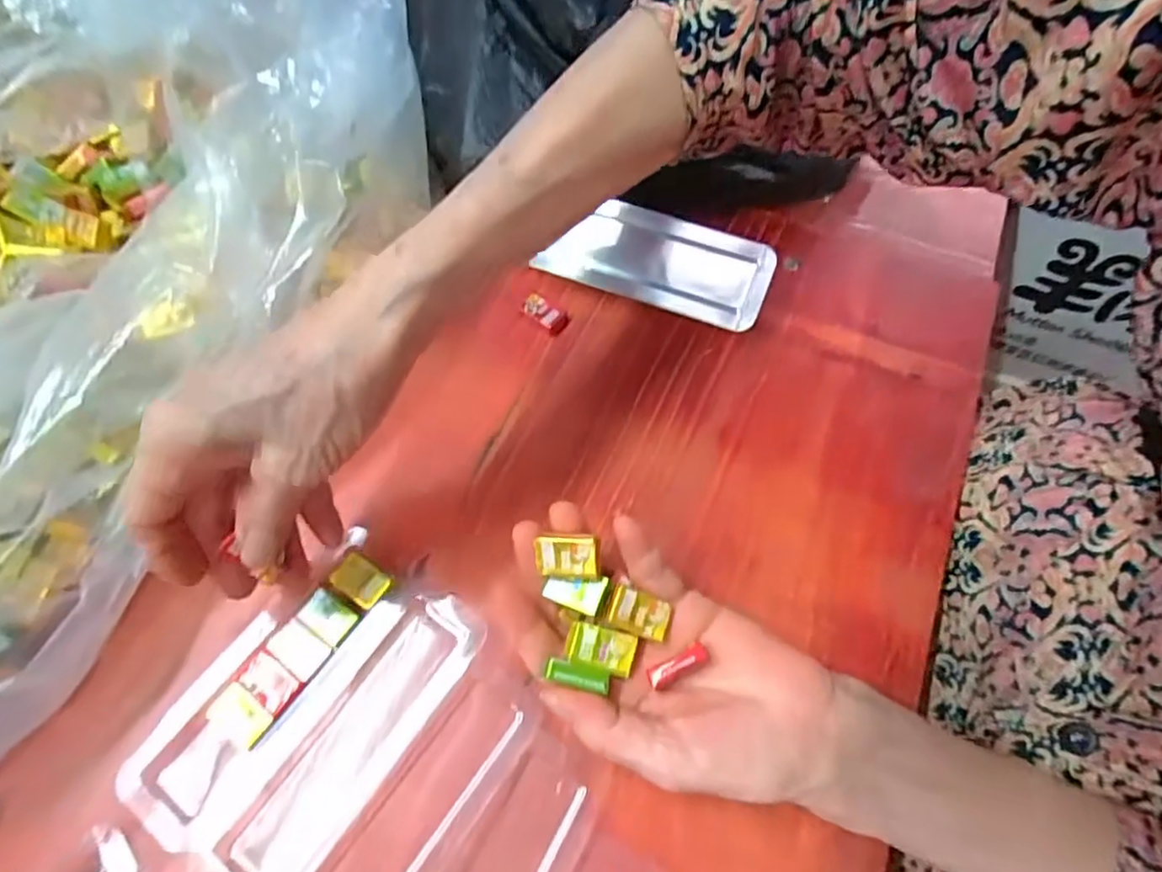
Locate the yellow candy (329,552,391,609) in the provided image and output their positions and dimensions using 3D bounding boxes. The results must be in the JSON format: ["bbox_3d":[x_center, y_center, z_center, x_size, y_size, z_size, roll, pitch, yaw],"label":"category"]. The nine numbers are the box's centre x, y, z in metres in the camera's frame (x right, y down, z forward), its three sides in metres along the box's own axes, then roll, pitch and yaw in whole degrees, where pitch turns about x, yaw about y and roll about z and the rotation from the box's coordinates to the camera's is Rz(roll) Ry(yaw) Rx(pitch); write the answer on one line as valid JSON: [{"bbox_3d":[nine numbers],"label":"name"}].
[{"bbox_3d":[-0.103,0.067,0.296,0.024,0.006,0.017,28,65,15],"label":"yellow candy"}]

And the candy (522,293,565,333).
[{"bbox_3d":[-0.022,-0.071,0.372,0.024,0.011,0.014,30,65,16],"label":"candy"}]

